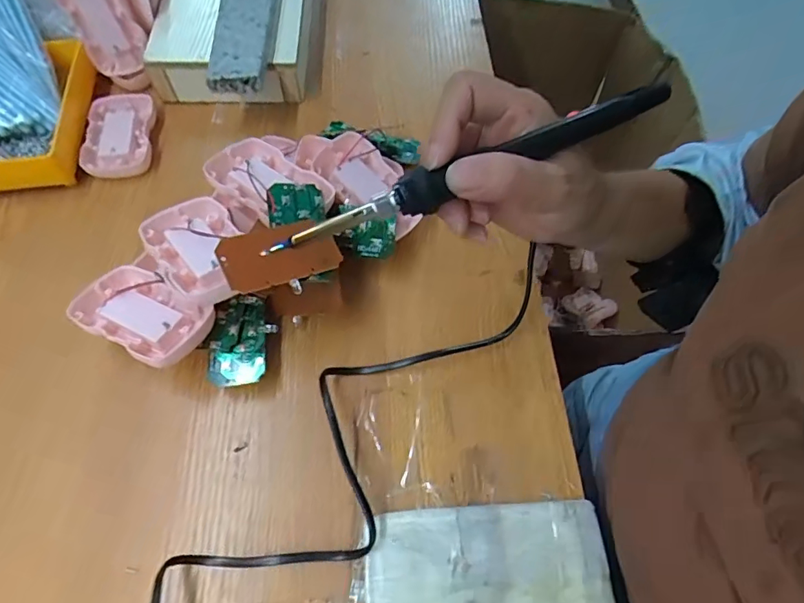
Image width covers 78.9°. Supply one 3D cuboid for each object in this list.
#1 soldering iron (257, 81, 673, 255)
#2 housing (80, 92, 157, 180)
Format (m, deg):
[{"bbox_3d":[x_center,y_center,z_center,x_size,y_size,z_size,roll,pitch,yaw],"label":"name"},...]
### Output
[{"bbox_3d":[0.035,-0.063,0.235,0.206,0.017,0.016,-23,65,-4],"label":"soldering iron"},{"bbox_3d":[-0.247,-0.147,0.430,0.056,0.020,0.083,-4,62,-4],"label":"housing"}]

